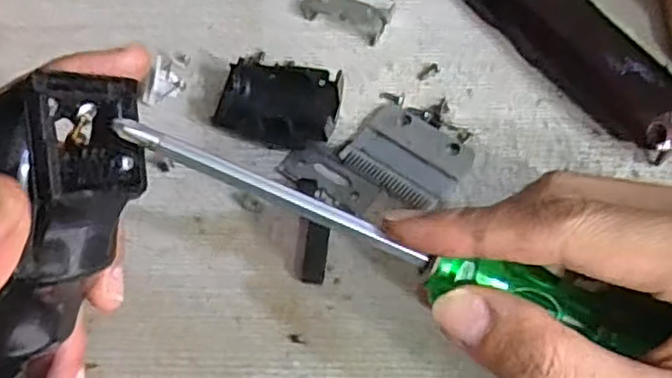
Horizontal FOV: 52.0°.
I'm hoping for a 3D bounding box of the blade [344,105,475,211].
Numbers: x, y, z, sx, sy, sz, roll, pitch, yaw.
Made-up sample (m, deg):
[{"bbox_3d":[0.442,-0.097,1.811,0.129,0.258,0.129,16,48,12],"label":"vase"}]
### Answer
[{"bbox_3d":[0.030,-0.016,0.285,0.047,0.004,0.038,33,66,19],"label":"blade"}]

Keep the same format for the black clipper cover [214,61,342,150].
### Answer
[{"bbox_3d":[-0.023,-0.039,0.297,0.049,0.011,0.042,9,60,8],"label":"black clipper cover"}]

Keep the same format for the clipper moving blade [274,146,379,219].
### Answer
[{"bbox_3d":[-0.002,-0.005,0.284,0.041,0.004,0.018,31,65,18],"label":"clipper moving blade"}]

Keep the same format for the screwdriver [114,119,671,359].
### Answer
[{"bbox_3d":[0.023,0.015,0.205,0.177,0.020,0.021,21,61,-8],"label":"screwdriver"}]

